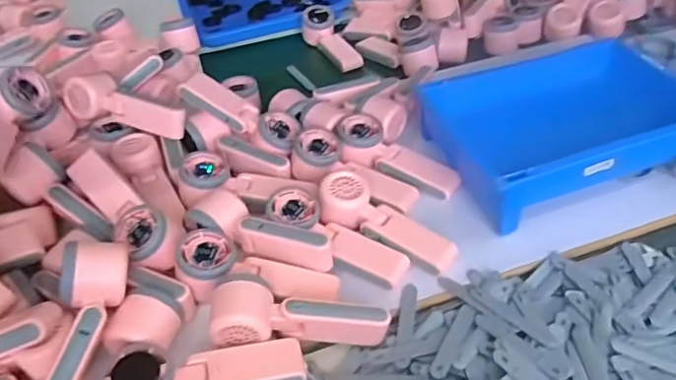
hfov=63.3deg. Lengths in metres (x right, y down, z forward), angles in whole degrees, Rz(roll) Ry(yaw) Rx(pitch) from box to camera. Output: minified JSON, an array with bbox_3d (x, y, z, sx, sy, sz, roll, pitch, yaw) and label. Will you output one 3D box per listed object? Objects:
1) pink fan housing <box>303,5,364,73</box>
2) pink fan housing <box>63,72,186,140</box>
[{"bbox_3d":[-0.008,-0.263,0.973,0.059,0.048,0.158,-23,60,-18],"label":"pink fan housing"},{"bbox_3d":[-0.270,-0.108,0.710,0.160,0.045,0.049,18,44,1],"label":"pink fan housing"}]

